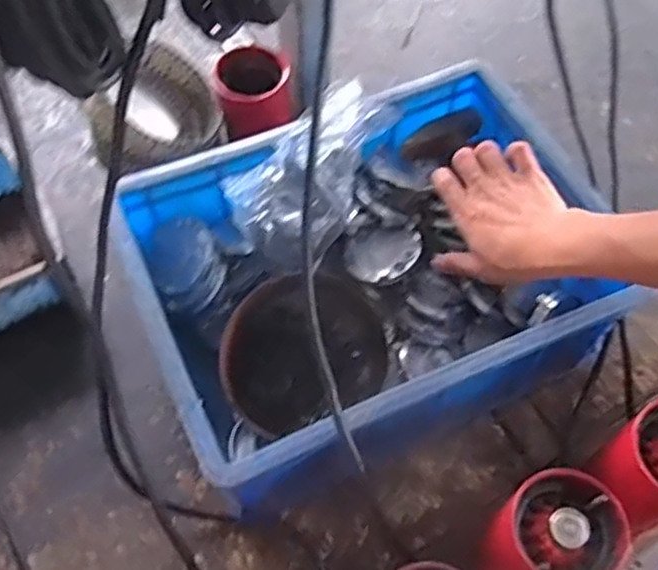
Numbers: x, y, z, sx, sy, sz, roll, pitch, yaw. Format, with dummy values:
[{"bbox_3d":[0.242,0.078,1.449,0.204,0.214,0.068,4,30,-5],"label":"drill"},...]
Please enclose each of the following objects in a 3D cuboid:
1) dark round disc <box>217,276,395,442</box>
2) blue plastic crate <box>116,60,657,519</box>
[{"bbox_3d":[-0.025,0.059,0.643,0.151,0.063,0.125,-25,64,-14],"label":"dark round disc"},{"bbox_3d":[0.036,-0.007,0.664,0.392,0.169,0.292,-22,62,-13],"label":"blue plastic crate"}]

